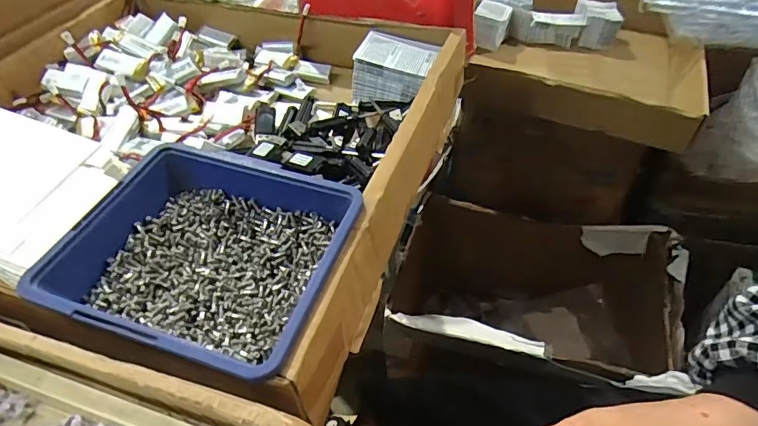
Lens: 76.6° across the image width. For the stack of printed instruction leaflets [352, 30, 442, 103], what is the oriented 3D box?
[{"bbox_3d":[0.016,-0.130,0.433,0.069,0.042,0.056,14,49,16],"label":"stack of printed instruction leaflets"}]

